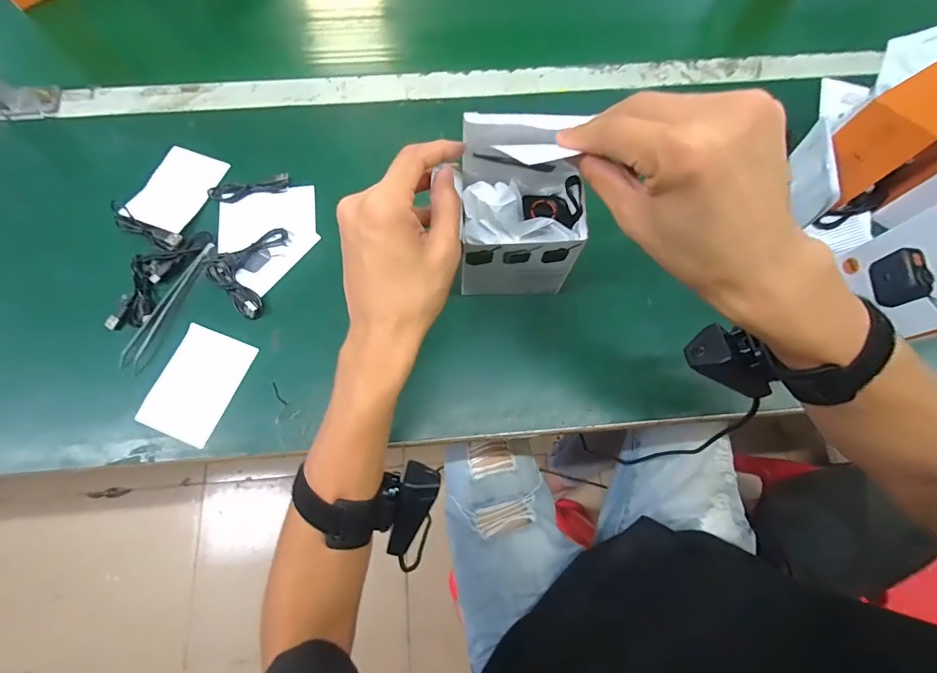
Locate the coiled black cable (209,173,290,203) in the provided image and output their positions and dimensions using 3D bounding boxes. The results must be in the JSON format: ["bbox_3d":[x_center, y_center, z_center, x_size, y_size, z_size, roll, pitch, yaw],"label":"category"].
[{"bbox_3d":[-0.237,-0.160,0.454,0.085,0.009,0.022,-10,73,-4],"label":"coiled black cable"}]

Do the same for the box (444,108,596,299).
[{"bbox_3d":[0.044,-0.101,0.350,0.096,0.157,0.082,-2,72,-1],"label":"box"}]

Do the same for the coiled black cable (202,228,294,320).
[{"bbox_3d":[-0.212,-0.064,0.424,0.085,0.009,0.080,-28,74,-9],"label":"coiled black cable"}]

